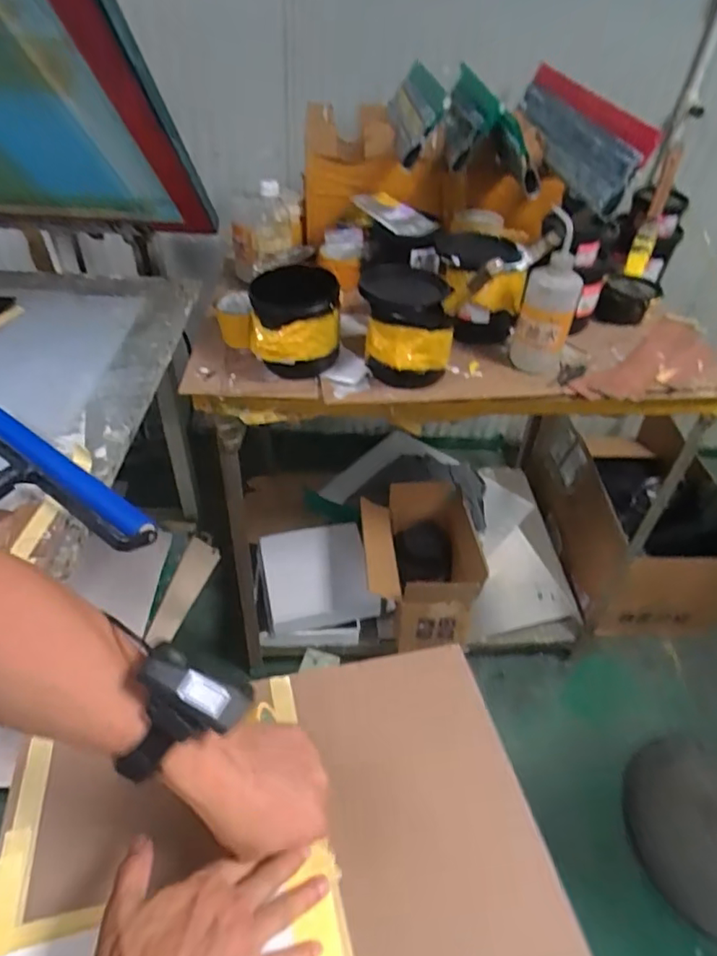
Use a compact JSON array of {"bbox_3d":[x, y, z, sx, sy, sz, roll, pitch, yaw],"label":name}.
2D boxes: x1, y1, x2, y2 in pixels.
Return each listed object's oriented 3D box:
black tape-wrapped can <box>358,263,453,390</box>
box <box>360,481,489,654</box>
[{"bbox_3d":[0.063,-0.212,0.816,0.117,0.126,0.143,-2,44,-6],"label":"black tape-wrapped can"},{"bbox_3d":[0.127,0.170,1.274,0.218,0.165,0.326,0,43,-3],"label":"box"}]

